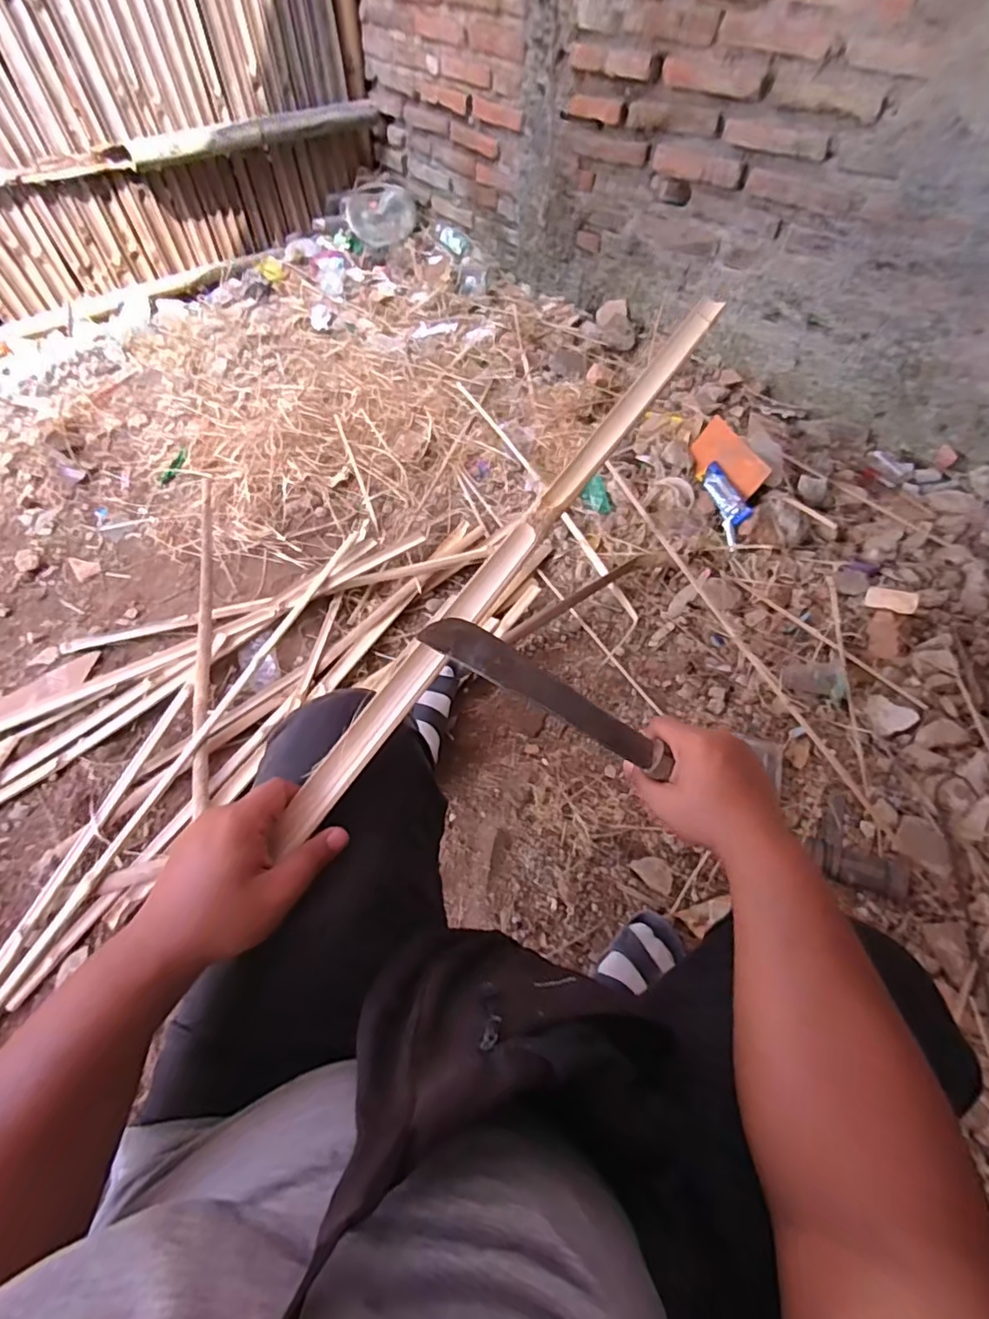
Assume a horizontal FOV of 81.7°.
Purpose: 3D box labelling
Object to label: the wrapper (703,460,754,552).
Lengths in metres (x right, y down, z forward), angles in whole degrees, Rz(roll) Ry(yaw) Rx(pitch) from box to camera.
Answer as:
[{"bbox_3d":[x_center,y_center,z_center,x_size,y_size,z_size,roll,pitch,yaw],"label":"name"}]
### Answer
[{"bbox_3d":[0.462,-0.317,1.131,0.060,0.019,0.208,-28,57,35],"label":"wrapper"}]

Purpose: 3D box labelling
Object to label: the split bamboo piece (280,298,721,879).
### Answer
[{"bbox_3d":[0.022,-0.097,0.460,0.027,0.011,0.572,33,77,19],"label":"split bamboo piece"}]

